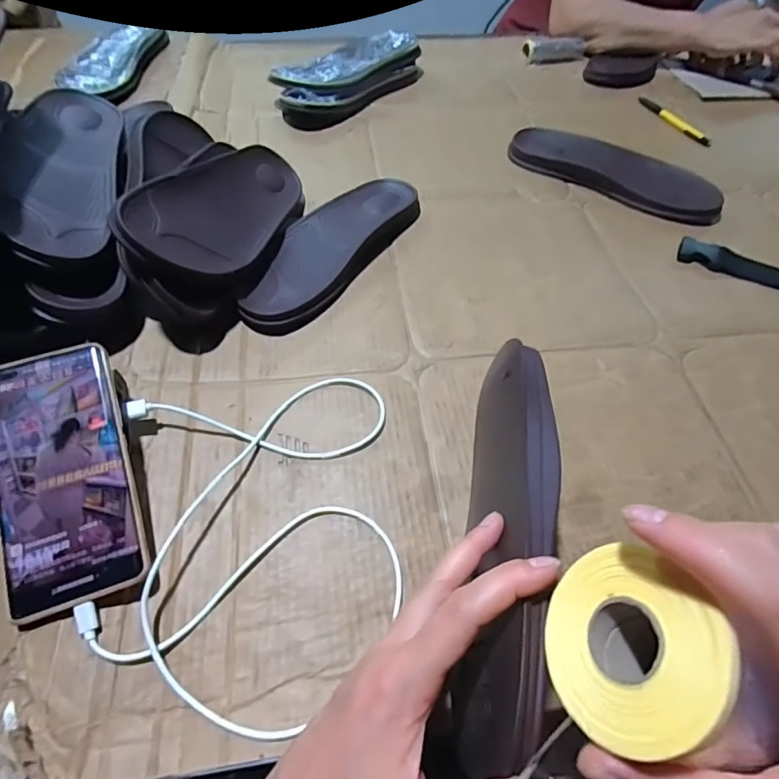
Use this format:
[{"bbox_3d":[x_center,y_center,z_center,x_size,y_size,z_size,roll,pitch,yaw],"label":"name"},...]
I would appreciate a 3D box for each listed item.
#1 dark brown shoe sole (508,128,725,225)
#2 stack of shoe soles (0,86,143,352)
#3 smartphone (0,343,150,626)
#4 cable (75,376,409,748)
[{"bbox_3d":[0.272,-0.266,0.579,0.256,0.027,0.068,27,58,15],"label":"dark brown shoe sole"},{"bbox_3d":[-0.278,-0.164,0.427,0.094,0.099,0.277,-18,58,-15],"label":"stack of shoe soles"},{"bbox_3d":[-0.208,0.050,0.301,0.077,0.008,0.166,-17,72,-15],"label":"smartphone"},{"bbox_3d":[-0.090,0.088,0.314,0.188,0.025,0.236,-3,55,-5],"label":"cable"}]

